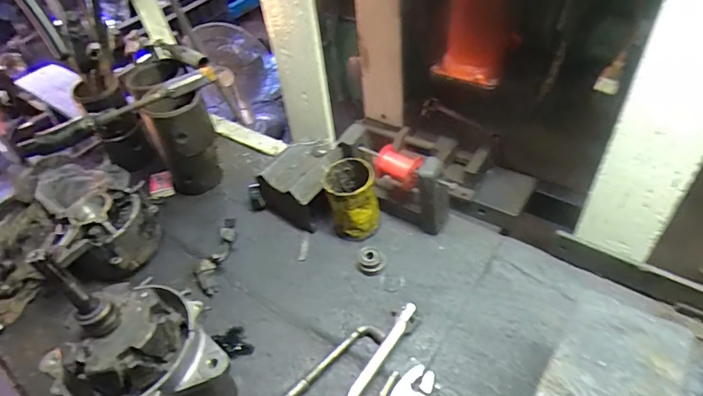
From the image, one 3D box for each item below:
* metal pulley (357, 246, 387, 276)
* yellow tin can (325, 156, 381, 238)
[{"bbox_3d":[0.032,0.094,0.676,0.041,0.023,0.041,0,45,8],"label":"metal pulley"},{"bbox_3d":[0.002,0.004,0.708,0.073,0.113,0.077,-4,45,4],"label":"yellow tin can"}]

